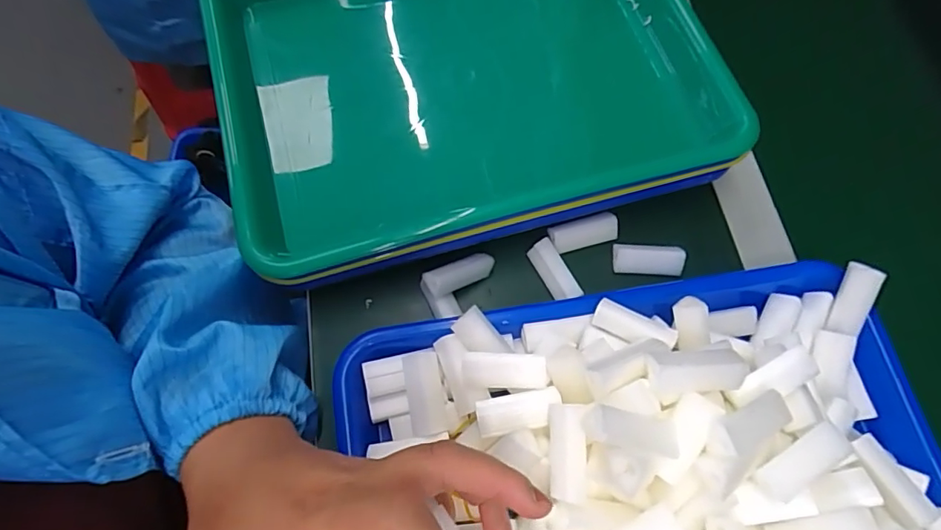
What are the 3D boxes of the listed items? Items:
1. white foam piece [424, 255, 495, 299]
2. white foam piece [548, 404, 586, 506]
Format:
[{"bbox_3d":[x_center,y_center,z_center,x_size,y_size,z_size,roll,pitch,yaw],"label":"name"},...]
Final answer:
[{"bbox_3d":[-0.007,0.005,0.332,0.050,0.015,0.016,-19,69,-30],"label":"white foam piece"},{"bbox_3d":[0.049,0.094,0.257,0.020,0.010,0.045,-5,80,38],"label":"white foam piece"}]

